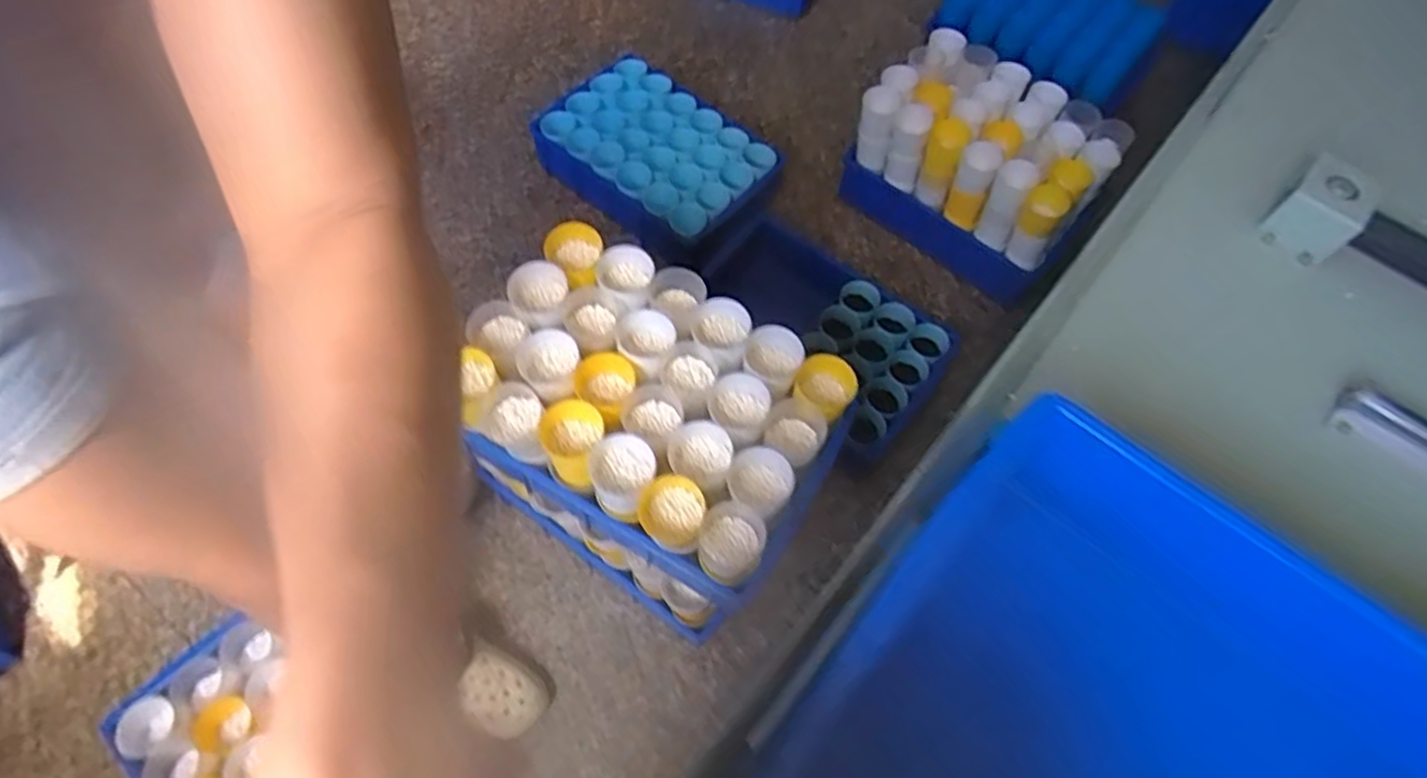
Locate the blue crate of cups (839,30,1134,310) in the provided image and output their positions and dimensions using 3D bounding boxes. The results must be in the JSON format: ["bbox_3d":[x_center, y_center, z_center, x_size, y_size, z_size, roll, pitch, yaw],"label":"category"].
[{"bbox_3d":[0.459,-0.391,1.316,0.416,0.244,0.258,40,68,16],"label":"blue crate of cups"}]

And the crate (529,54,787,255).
[{"bbox_3d":[-0.105,-0.419,1.363,0.391,0.110,0.276,42,68,17],"label":"crate"}]

